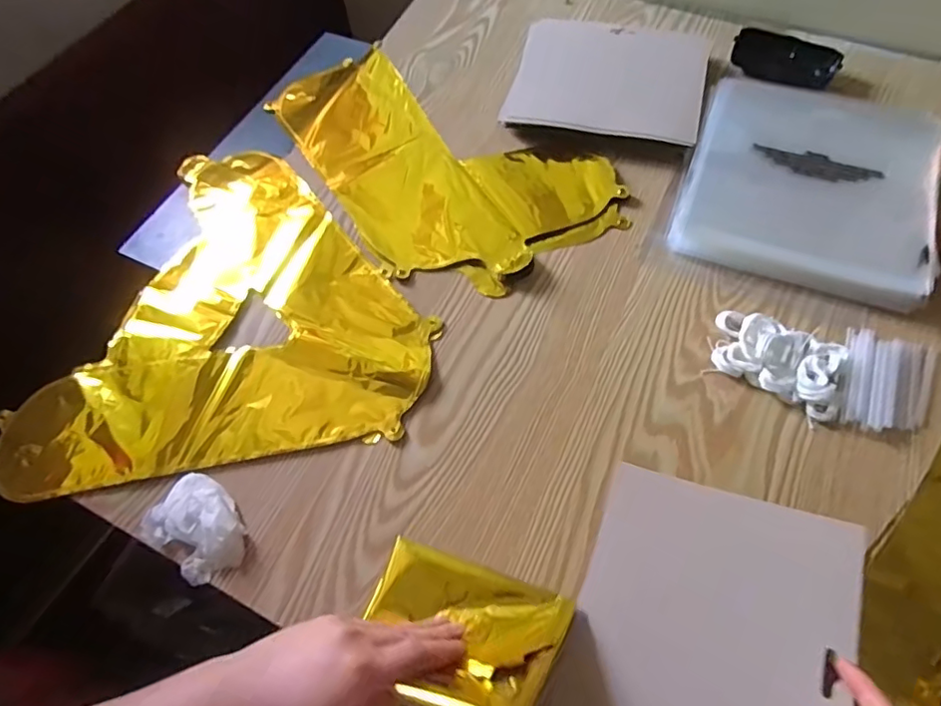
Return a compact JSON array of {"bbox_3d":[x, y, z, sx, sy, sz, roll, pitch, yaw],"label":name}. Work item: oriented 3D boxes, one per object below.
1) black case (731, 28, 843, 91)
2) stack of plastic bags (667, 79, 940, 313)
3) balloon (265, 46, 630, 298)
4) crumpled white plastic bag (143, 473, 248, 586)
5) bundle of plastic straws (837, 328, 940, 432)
[{"bbox_3d":[0.355,-0.333,0.644,0.110,0.022,0.049,23,66,16],"label":"black case"},{"bbox_3d":[0.319,-0.163,0.543,0.208,0.030,0.225,19,65,14],"label":"stack of plastic bags"},{"bbox_3d":[-0.057,-0.225,0.616,0.229,0.010,0.412,-36,65,-14],"label":"balloon"},{"bbox_3d":[-0.205,0.131,0.428,0.077,0.019,0.057,39,71,21],"label":"crumpled white plastic bag"},{"bbox_3d":[0.329,0.022,0.450,0.068,0.013,0.090,23,66,16],"label":"bundle of plastic straws"}]

